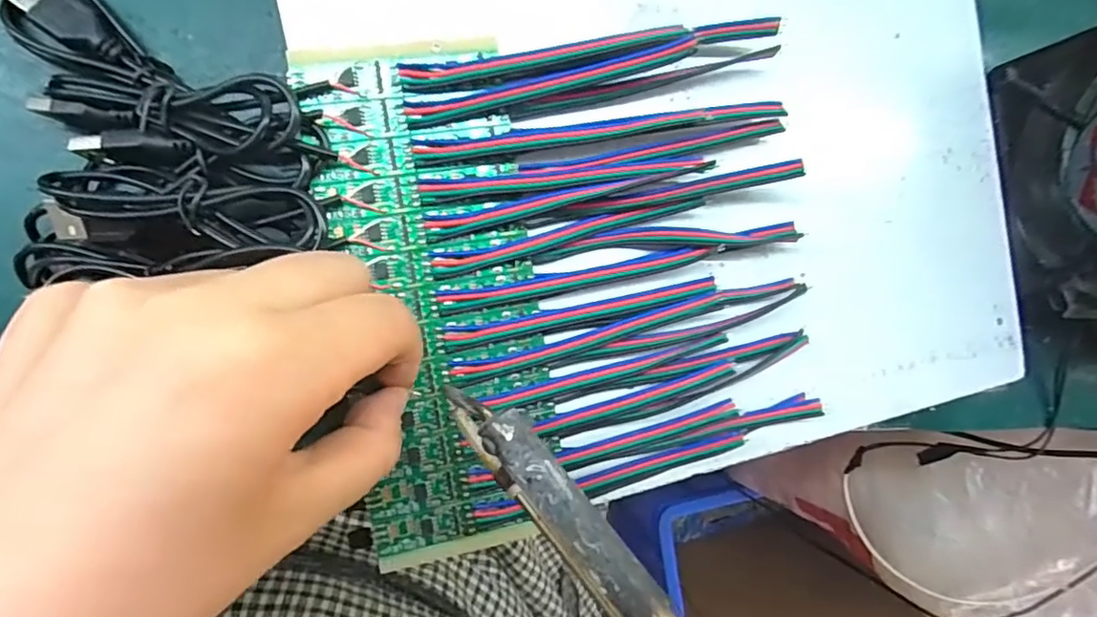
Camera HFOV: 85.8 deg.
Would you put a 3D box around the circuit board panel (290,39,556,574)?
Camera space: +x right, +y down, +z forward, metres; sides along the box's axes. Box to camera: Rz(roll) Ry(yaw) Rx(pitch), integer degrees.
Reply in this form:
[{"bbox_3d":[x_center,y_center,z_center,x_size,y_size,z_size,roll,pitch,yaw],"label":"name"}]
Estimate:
[{"bbox_3d":[-0.035,-0.001,0.192,0.063,0.005,0.165,-7,94,-9],"label":"circuit board panel"}]

